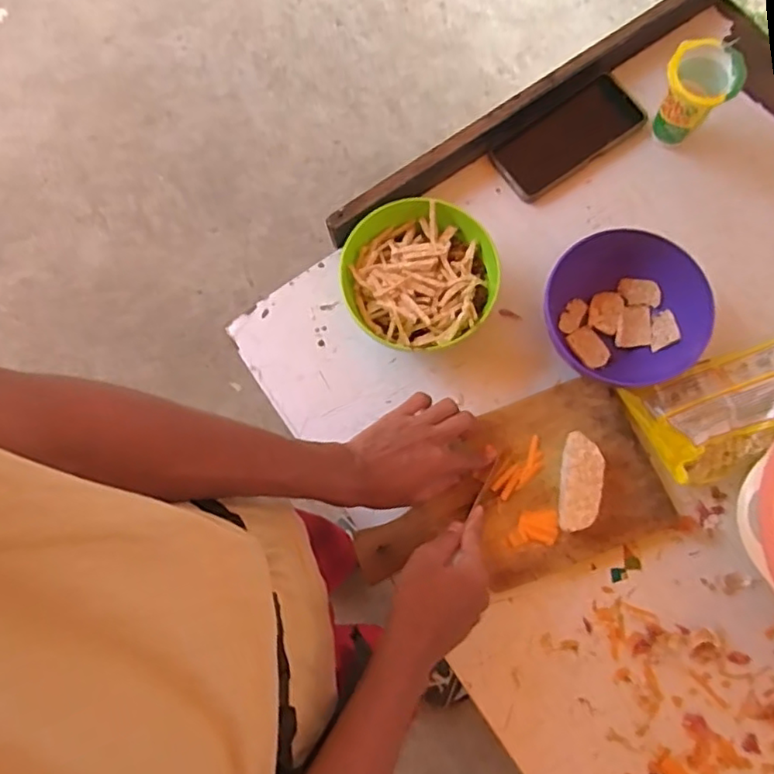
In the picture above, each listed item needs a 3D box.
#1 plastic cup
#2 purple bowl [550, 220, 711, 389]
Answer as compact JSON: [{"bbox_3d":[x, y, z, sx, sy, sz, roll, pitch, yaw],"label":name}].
[{"bbox_3d":[0.314,-0.298,0.638,0.070,0.095,0.060,32,80,9],"label":"plastic cup"},{"bbox_3d":[0.232,-0.072,0.598,0.146,0.070,0.141,0,78,2],"label":"purple bowl"}]

